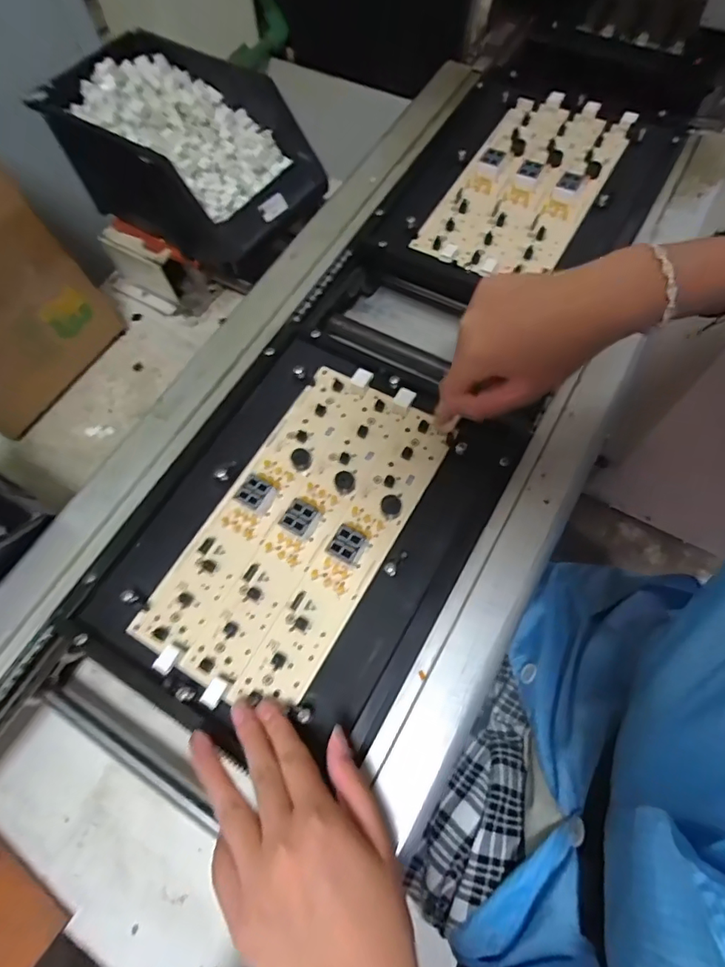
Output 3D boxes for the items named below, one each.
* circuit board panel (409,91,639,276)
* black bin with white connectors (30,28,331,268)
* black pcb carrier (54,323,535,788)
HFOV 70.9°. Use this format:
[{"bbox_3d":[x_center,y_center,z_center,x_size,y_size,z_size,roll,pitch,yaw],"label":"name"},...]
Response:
[{"bbox_3d":[0.172,-0.311,0.518,0.134,0.020,0.263,27,70,14],"label":"circuit board panel"},{"bbox_3d":[-0.180,-0.344,0.532,0.237,0.101,0.151,32,64,12],"label":"black bin with white connectors"},{"bbox_3d":[-0.041,0.030,0.382,0.229,0.024,0.300,28,70,13],"label":"black pcb carrier"}]

